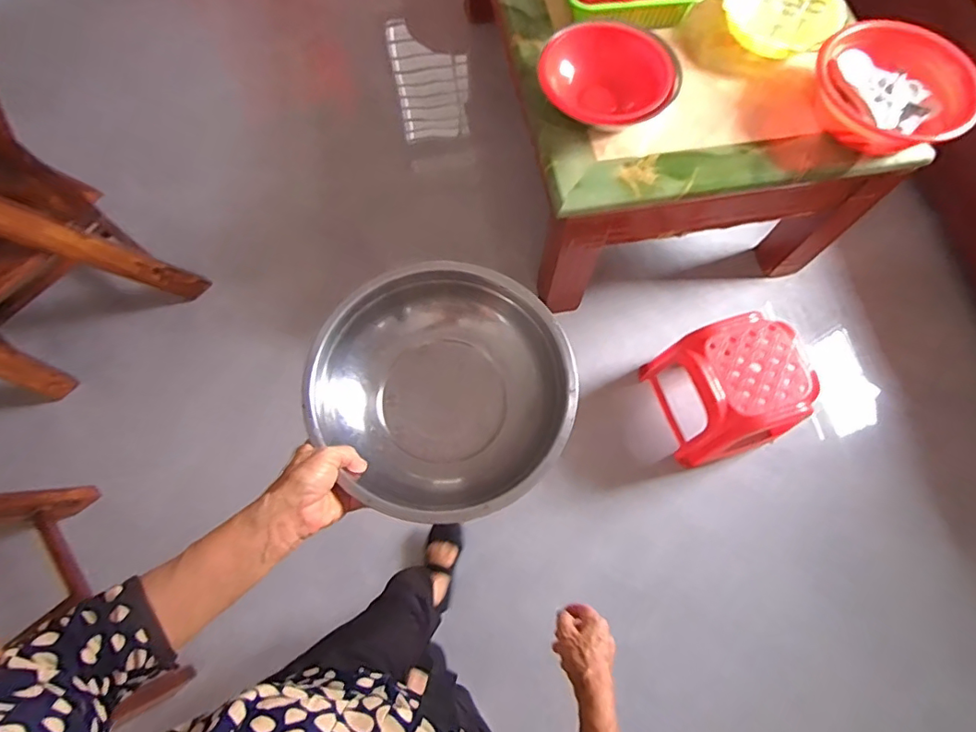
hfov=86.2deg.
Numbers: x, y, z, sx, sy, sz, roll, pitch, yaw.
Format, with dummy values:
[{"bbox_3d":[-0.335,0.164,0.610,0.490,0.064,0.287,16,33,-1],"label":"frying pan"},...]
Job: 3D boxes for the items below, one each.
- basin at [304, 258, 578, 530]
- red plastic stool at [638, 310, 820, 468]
[{"bbox_3d":[-0.046,0.028,0.545,0.253,0.080,0.245,7,70,2],"label":"basin"},{"bbox_3d":[0.569,0.056,1.236,0.267,0.244,0.280,-18,71,-7],"label":"red plastic stool"}]

